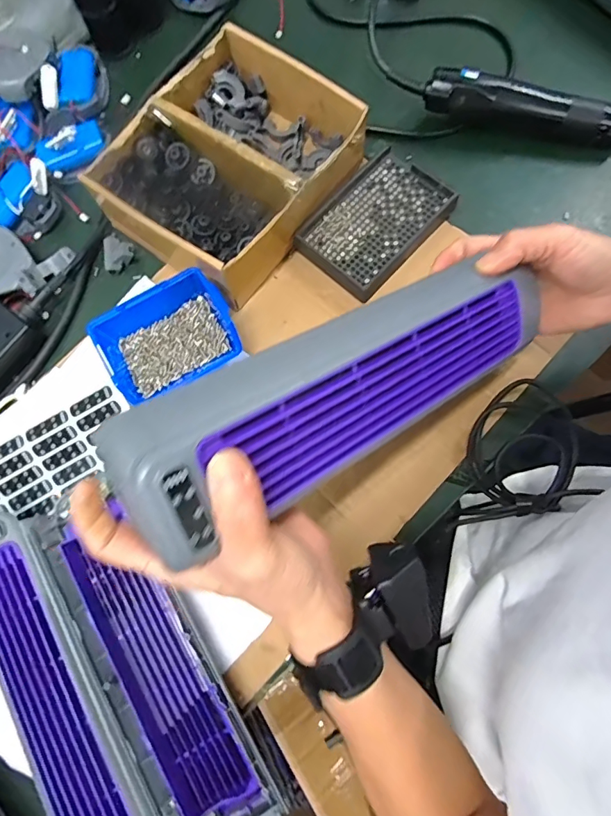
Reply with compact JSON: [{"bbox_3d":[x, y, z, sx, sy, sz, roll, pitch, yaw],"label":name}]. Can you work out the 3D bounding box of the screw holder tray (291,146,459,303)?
[{"bbox_3d":[0.065,-0.177,0.439,0.094,0.016,0.134,42,80,10],"label":"screw holder tray"}]

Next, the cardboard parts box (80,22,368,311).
[{"bbox_3d":[-0.070,-0.227,0.427,0.168,0.061,0.204,37,79,9],"label":"cardboard parts box"}]

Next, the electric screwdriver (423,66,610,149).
[{"bbox_3d":[0.233,-0.290,0.455,0.228,0.044,0.030,12,76,4],"label":"electric screwdriver"}]

